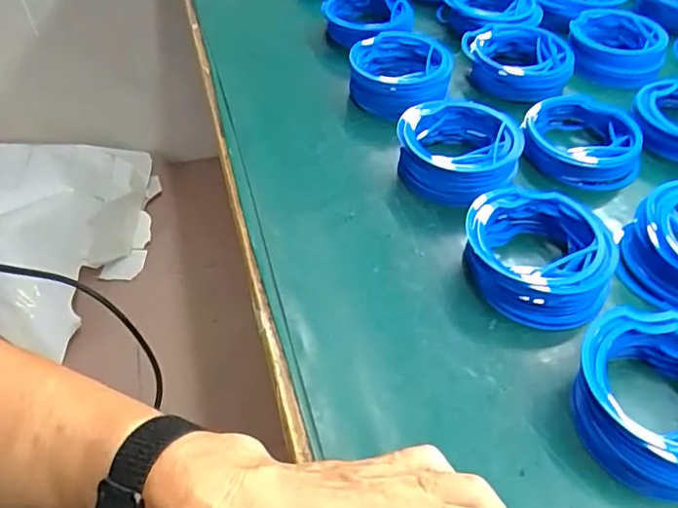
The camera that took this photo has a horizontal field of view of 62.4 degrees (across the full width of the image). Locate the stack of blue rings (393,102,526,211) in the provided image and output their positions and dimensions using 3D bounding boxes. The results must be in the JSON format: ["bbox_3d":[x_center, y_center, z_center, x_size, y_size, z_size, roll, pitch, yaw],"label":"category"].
[{"bbox_3d":[0.100,-0.088,0.477,0.103,0.038,0.103,20,51,17],"label":"stack of blue rings"}]

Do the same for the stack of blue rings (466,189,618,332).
[{"bbox_3d":[0.141,0.000,0.401,0.100,0.036,0.099,2,48,2],"label":"stack of blue rings"}]

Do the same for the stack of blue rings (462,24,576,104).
[{"bbox_3d":[0.179,-0.194,0.570,0.102,0.040,0.087,1,48,2],"label":"stack of blue rings"}]

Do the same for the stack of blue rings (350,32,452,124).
[{"bbox_3d":[0.060,-0.175,0.556,0.099,0.045,0.091,13,50,12],"label":"stack of blue rings"}]

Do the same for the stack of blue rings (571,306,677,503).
[{"bbox_3d":[0.189,0.085,0.326,0.102,0.038,0.103,22,52,19],"label":"stack of blue rings"}]

